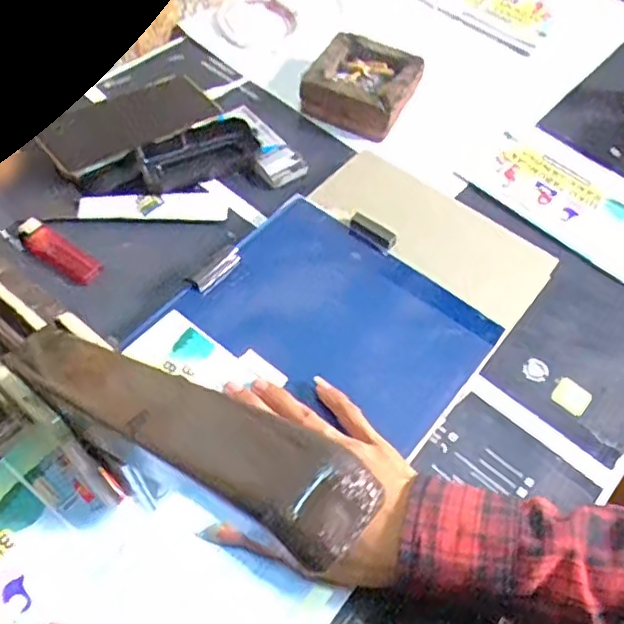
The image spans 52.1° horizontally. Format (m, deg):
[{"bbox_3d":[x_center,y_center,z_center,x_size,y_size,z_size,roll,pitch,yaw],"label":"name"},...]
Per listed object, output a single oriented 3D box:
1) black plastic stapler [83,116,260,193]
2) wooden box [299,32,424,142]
[{"bbox_3d":[-0.126,-0.136,0.576,0.152,0.025,0.051,-23,57,-17],"label":"black plastic stapler"},{"bbox_3d":[0.051,-0.229,0.639,0.099,0.042,0.099,26,57,17],"label":"wooden box"}]

